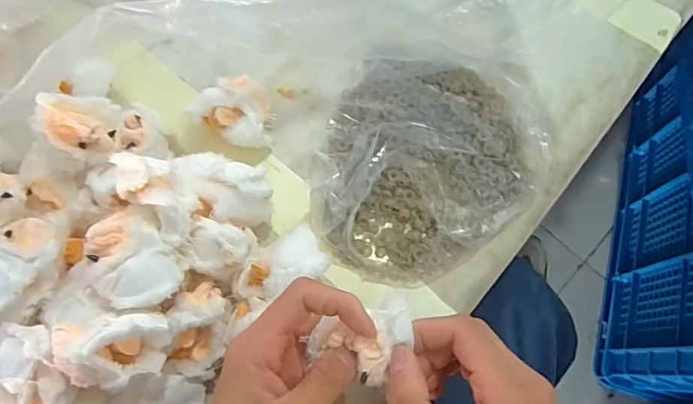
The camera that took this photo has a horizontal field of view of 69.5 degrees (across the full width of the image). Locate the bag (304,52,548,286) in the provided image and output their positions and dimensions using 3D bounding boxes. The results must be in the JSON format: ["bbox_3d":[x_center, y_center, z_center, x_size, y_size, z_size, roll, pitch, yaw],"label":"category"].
[{"bbox_3d":[0.065,-0.030,0.364,0.168,0.037,0.170,4,73,1],"label":"bag"}]

